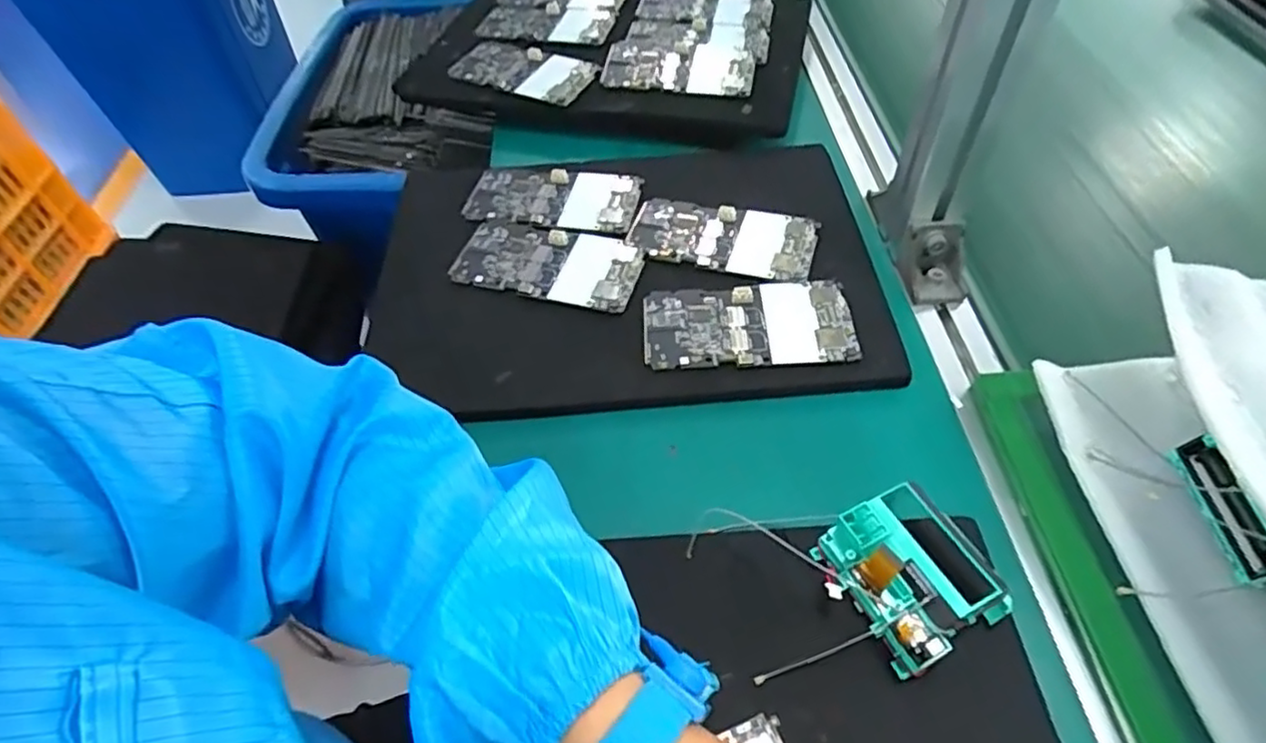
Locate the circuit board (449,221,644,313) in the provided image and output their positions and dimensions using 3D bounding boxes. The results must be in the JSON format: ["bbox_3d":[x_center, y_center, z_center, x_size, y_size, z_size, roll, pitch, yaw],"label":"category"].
[{"bbox_3d":[-0.059,-0.077,0.475,0.127,0.011,0.064,12,54,12],"label":"circuit board"}]

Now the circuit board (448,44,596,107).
[{"bbox_3d":[-0.098,-0.272,0.605,0.125,0.012,0.060,19,64,10],"label":"circuit board"}]

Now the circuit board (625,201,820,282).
[{"bbox_3d":[0.063,-0.096,0.476,0.129,0.008,0.062,12,54,12],"label":"circuit board"}]

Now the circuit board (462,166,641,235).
[{"bbox_3d":[-0.062,-0.137,0.519,0.129,0.008,0.071,6,53,8],"label":"circuit board"}]

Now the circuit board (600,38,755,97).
[{"bbox_3d":[0.042,-0.273,0.593,0.130,0.010,0.071,5,62,1],"label":"circuit board"}]

